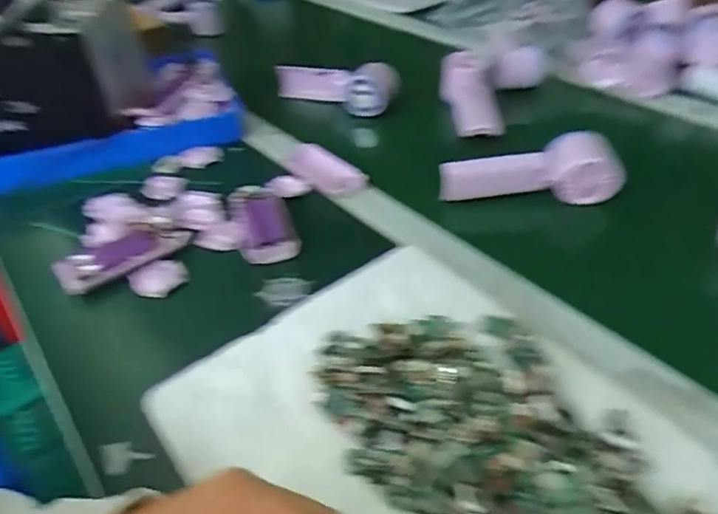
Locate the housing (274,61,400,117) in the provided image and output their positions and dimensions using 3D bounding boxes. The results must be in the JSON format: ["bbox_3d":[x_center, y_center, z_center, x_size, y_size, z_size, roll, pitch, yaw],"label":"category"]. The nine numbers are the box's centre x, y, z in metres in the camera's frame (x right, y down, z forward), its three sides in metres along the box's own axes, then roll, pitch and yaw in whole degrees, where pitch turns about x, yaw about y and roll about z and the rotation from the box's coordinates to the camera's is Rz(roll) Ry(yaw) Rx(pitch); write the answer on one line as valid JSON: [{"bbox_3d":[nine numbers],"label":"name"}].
[{"bbox_3d":[-0.032,-0.244,0.732,0.169,0.063,0.064,19,45,24],"label":"housing"}]

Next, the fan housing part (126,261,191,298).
[{"bbox_3d":[-0.175,0.019,0.454,0.047,0.012,0.035,-25,45,-23],"label":"fan housing part"}]

